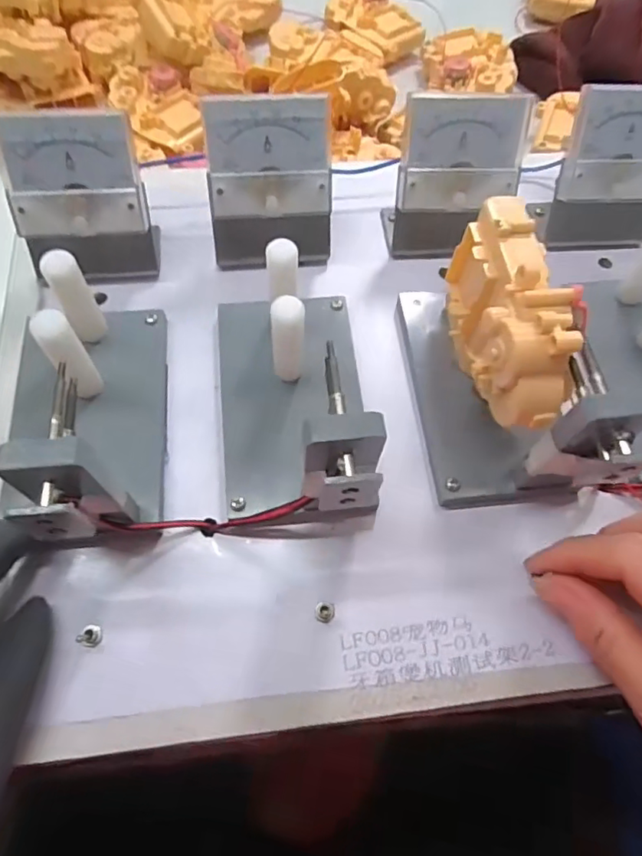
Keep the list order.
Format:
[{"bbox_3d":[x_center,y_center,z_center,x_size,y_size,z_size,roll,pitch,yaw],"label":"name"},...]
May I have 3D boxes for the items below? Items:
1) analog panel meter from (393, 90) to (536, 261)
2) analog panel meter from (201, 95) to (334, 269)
[{"bbox_3d":[0.075,-0.135,0.302,0.067,0.070,0.038,-4,65,-4],"label":"analog panel meter"},{"bbox_3d":[-0.026,-0.127,0.294,0.063,0.074,0.038,-4,65,-5],"label":"analog panel meter"}]

